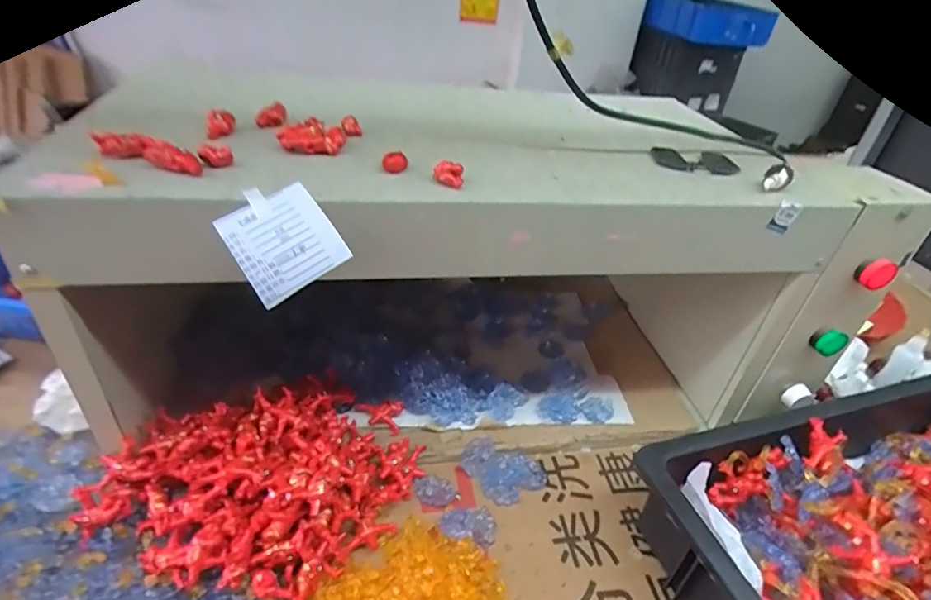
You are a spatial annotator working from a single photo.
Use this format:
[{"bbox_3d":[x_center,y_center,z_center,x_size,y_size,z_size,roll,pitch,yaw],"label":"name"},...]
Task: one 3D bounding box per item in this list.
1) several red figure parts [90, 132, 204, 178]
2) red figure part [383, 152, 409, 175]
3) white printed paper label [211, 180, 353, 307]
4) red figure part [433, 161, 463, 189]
[{"bbox_3d":[-0.205,-0.095,0.329,0.076,0.021,0.015,15,37,11],"label":"several red figure parts"},{"bbox_3d":[-0.049,-0.096,0.357,0.016,0.016,0.016,3,36,-6],"label":"red figure part"},{"bbox_3d":[-0.112,-0.038,0.308,0.057,0.064,0.012,-35,7,-13],"label":"white printed paper label"},{"bbox_3d":[-0.011,-0.087,0.352,0.020,0.014,0.017,6,36,-2],"label":"red figure part"}]

